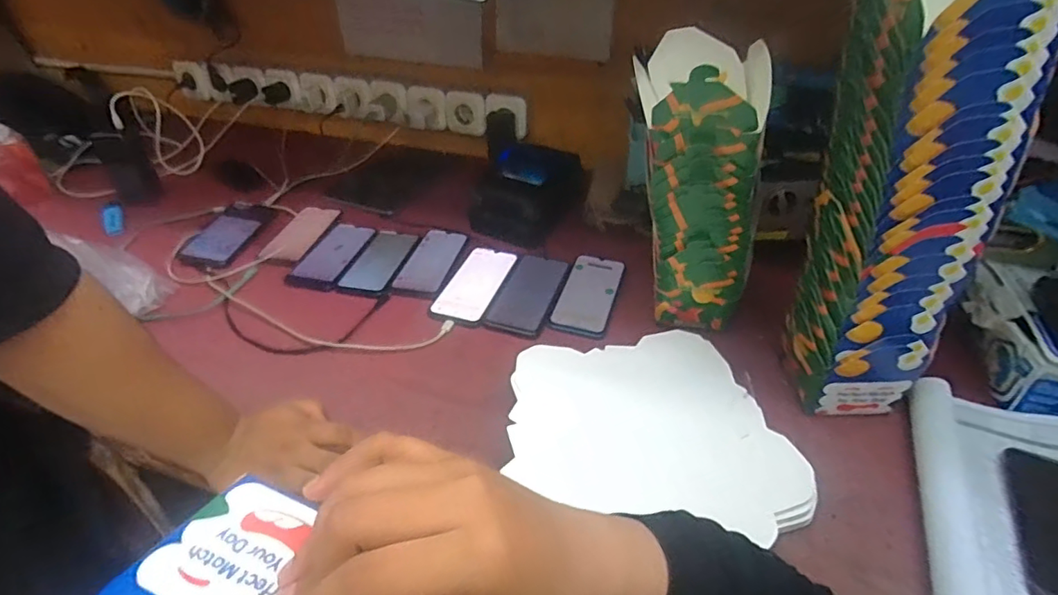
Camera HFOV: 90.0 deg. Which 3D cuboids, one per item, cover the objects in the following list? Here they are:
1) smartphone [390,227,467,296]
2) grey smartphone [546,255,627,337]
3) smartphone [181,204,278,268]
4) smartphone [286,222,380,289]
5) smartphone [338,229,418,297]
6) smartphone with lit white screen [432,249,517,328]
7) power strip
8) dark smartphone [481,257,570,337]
[{"bbox_3d":[-0.148,-0.058,0.816,0.075,0.010,0.172,8,38,9],"label":"smartphone"},{"bbox_3d":[0.086,-0.007,0.757,0.080,0.016,0.172,11,39,13],"label":"grey smartphone"},{"bbox_3d":[-0.492,-0.107,0.869,0.084,0.013,0.177,4,38,3],"label":"smartphone"},{"bbox_3d":[-0.302,-0.069,0.821,0.084,0.014,0.158,11,39,12],"label":"smartphone"},{"bbox_3d":[-0.226,-0.057,0.811,0.076,0.015,0.153,10,39,11],"label":"smartphone"},{"bbox_3d":[-0.077,-0.020,0.772,0.078,0.013,0.170,12,39,14],"label":"smartphone with lit white screen"},{"bbox_3d":[-0.395,-0.399,1.076,0.798,0.080,0.103,11,39,12],"label":"power strip"},{"bbox_3d":[0.001,-0.007,0.757,0.080,0.010,0.178,12,39,14],"label":"dark smartphone"}]

